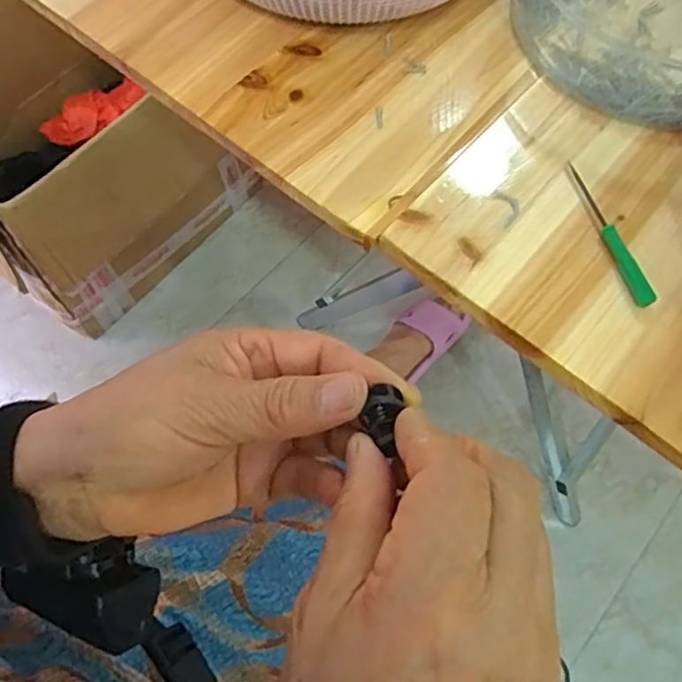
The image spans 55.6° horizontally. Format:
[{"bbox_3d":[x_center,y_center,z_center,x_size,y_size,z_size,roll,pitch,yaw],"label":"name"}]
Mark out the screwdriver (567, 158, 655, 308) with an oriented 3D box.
[{"bbox_3d":[0.148,-0.062,0.357,0.009,0.008,0.096,-15,65,-8],"label":"screwdriver"}]

